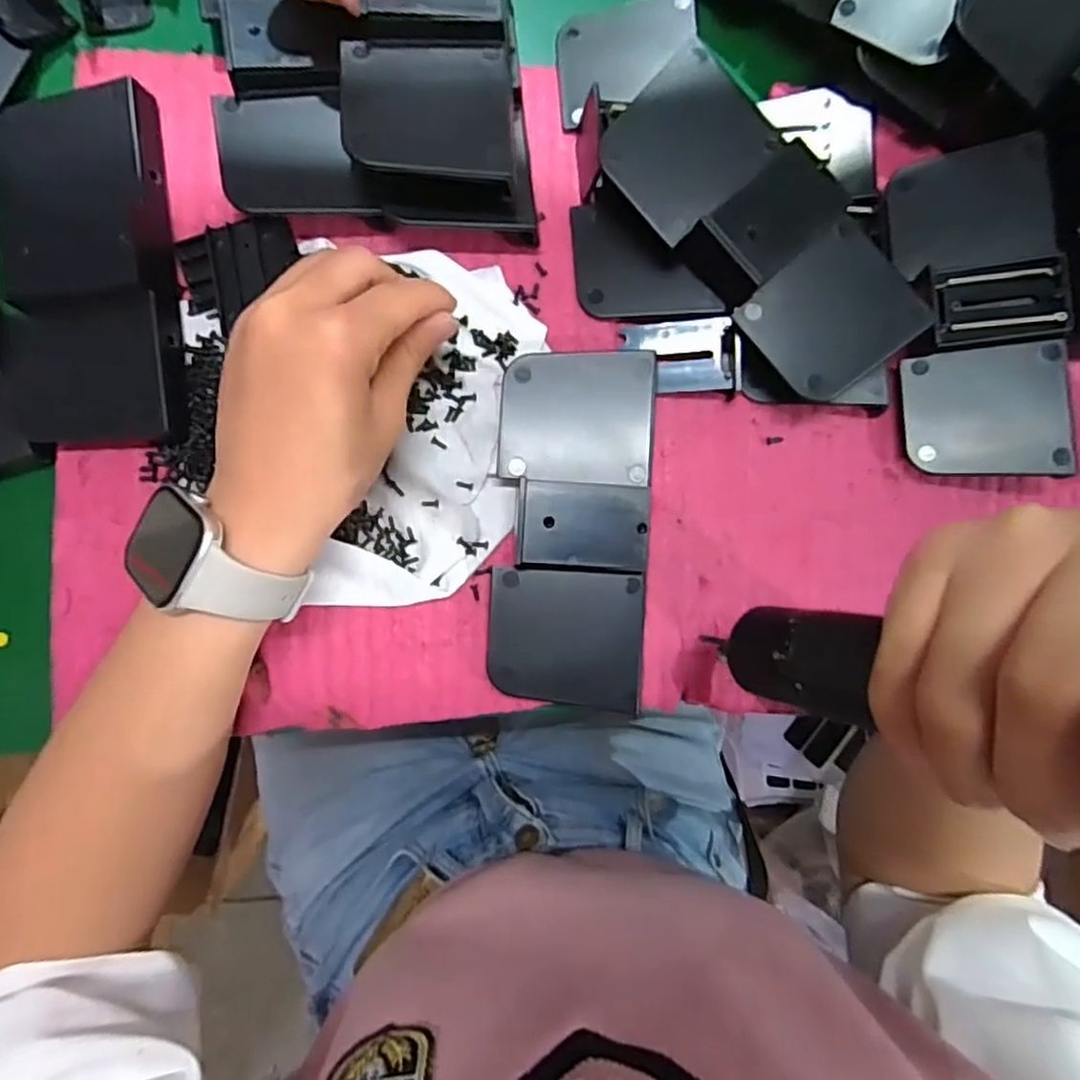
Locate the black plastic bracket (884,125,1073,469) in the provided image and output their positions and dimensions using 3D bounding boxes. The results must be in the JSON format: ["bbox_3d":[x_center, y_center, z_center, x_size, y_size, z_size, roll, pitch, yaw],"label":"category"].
[{"bbox_3d":[0.211,-0.112,0.317,0.070,0.021,0.161,-5,85,20],"label":"black plastic bracket"}]

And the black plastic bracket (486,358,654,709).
[{"bbox_3d":[0.015,-0.006,0.307,0.070,0.032,0.160,4,85,-4],"label":"black plastic bracket"}]

